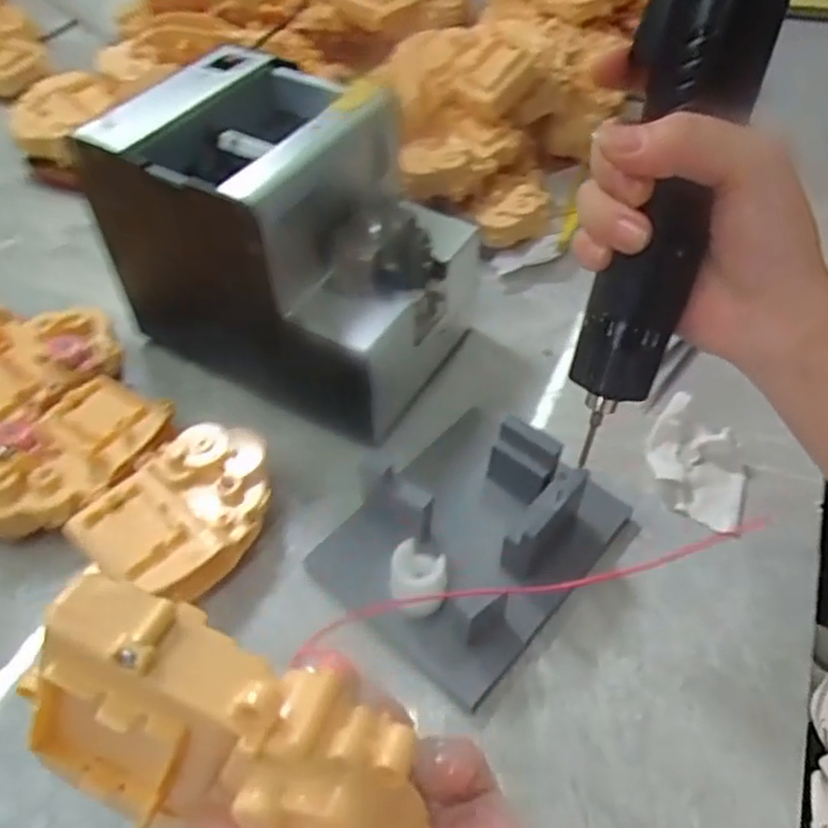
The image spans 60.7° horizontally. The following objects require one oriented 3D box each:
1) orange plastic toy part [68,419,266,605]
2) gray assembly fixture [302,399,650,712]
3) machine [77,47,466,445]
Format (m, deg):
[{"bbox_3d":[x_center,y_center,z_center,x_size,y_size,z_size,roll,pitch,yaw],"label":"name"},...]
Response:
[{"bbox_3d":[-0.113,0.051,0.356,0.074,0.039,0.099,35,58,26],"label":"orange plastic toy part"},{"bbox_3d":[0.030,0.051,0.353,0.118,0.047,0.137,35,58,26],"label":"gray assembly fixture"},{"bbox_3d":[-0.068,-0.098,0.414,0.181,0.146,0.128,25,54,20],"label":"machine"}]

